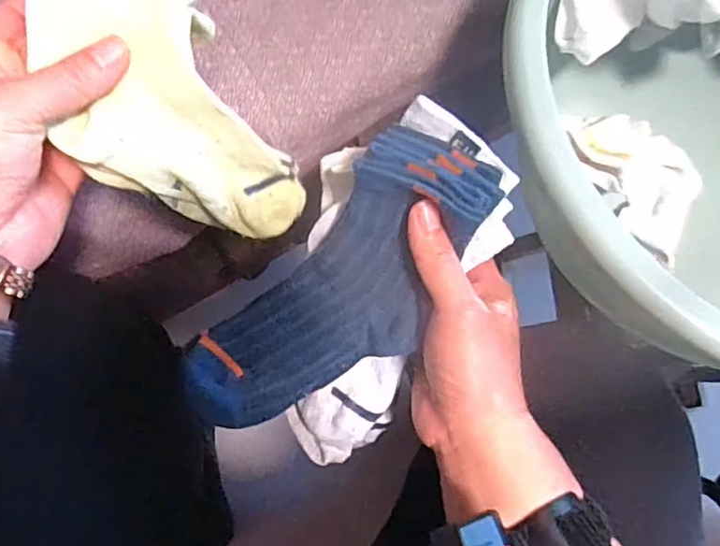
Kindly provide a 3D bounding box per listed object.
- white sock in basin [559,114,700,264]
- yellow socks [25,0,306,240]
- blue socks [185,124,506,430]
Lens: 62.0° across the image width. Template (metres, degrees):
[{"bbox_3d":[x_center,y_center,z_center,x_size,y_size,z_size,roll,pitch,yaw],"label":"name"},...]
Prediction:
[{"bbox_3d":[0.220,-0.080,0.464,0.080,0.030,0.129,-33,77,-10],"label":"white sock in basin"},{"bbox_3d":[-0.098,-0.085,0.302,0.093,0.038,0.173,-36,117,-10],"label":"yellow socks"},{"bbox_3d":[-0.008,0.012,0.327,0.194,0.037,0.082,-46,79,11],"label":"blue socks"}]

